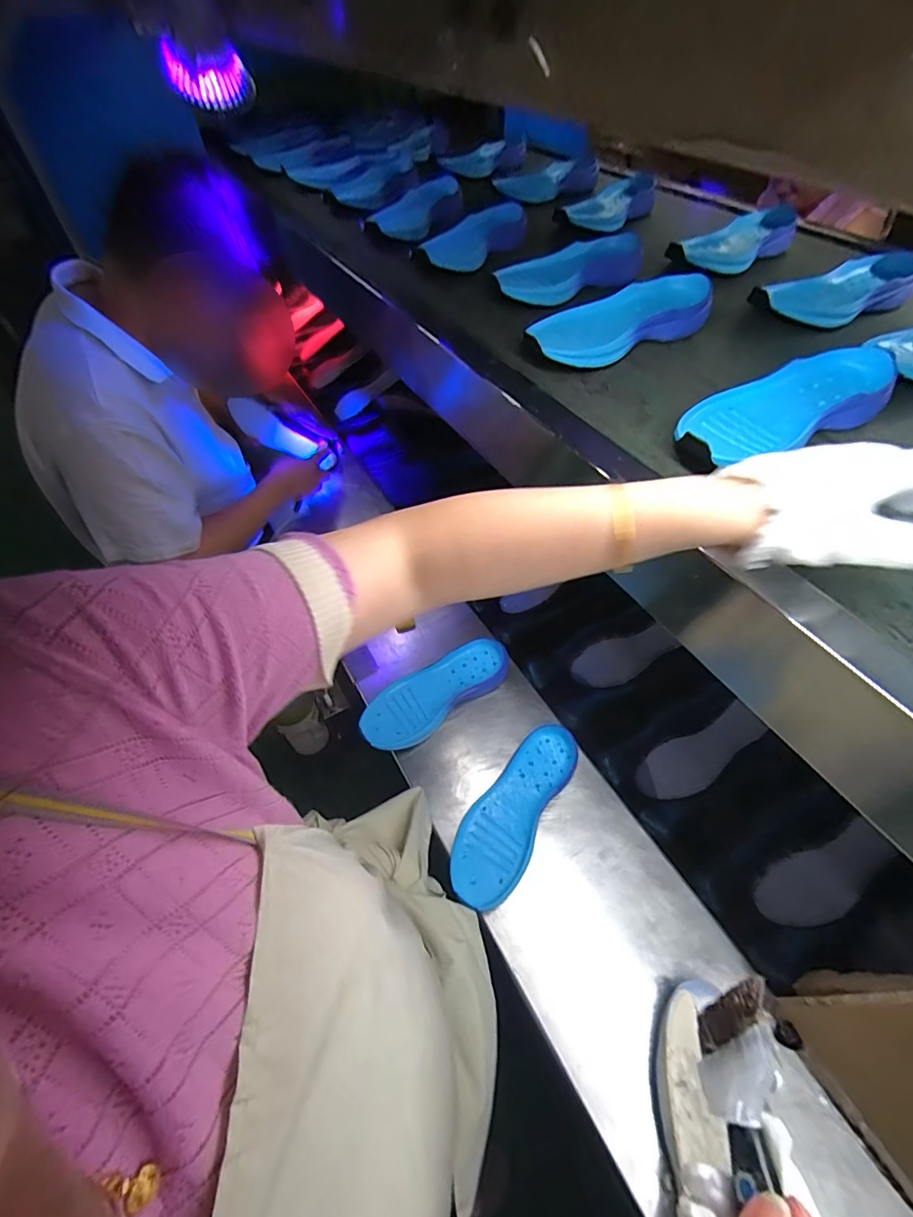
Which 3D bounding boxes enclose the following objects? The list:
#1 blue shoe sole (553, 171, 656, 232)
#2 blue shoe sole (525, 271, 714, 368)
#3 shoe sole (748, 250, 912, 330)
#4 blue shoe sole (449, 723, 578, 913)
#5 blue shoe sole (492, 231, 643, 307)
[{"bbox_3d":[0.284,-0.739,0.880,0.219,0.045,0.092,-37,66,-24],"label":"blue shoe sole"},{"bbox_3d":[0.193,-0.340,0.569,0.252,0.039,0.098,-26,62,-19],"label":"blue shoe sole"},{"bbox_3d":[0.503,-0.411,0.630,0.256,0.049,0.091,-18,60,-14],"label":"shoe sole"},{"bbox_3d":[0.077,0.266,0.642,0.089,0.030,0.247,30,60,15],"label":"blue shoe sole"},{"bbox_3d":[0.159,-0.470,0.677,0.268,0.046,0.091,-23,61,-17],"label":"blue shoe sole"}]

